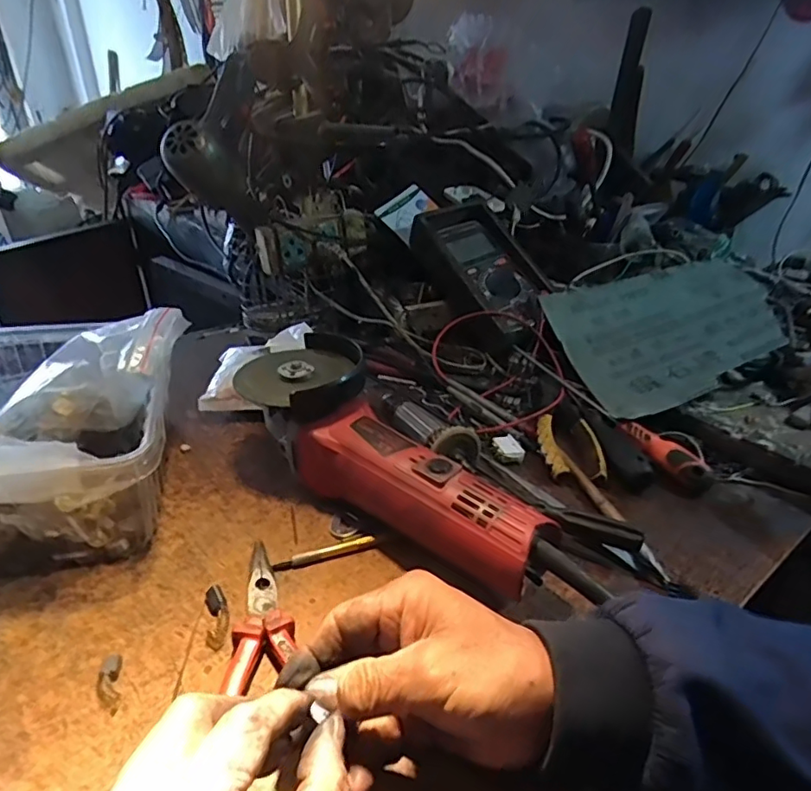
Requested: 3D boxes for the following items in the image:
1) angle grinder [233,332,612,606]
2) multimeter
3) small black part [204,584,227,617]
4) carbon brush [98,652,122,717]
[{"bbox_3d":[0.001,0.048,0.418,0.318,0.088,0.100,22,37,30],"label":"angle grinder"},{"bbox_3d":[0.098,-0.158,0.675,0.108,0.037,0.204,-26,66,-21],"label":"multimeter"},{"bbox_3d":[-0.121,0.130,0.351,0.011,0.010,0.017,-19,37,-30],"label":"small black part"},{"bbox_3d":[-0.162,0.157,0.304,0.010,0.006,0.034,-10,33,-19],"label":"carbon brush"}]

